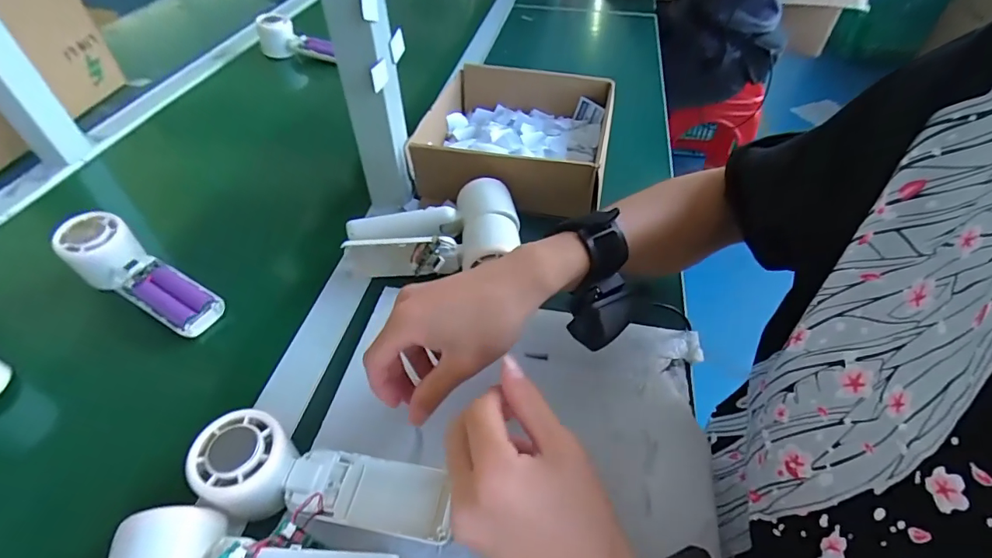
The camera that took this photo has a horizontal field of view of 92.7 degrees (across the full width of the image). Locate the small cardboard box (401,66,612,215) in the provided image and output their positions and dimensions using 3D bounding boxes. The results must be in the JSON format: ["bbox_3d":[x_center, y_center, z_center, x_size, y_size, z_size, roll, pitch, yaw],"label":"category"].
[{"bbox_3d":[0.024,-0.173,0.574,0.215,0.074,0.213,7,47,6],"label":"small cardboard box"}]

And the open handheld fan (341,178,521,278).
[{"bbox_3d":[-0.061,-0.041,0.465,0.166,0.054,0.107,-3,47,-3],"label":"open handheld fan"}]

